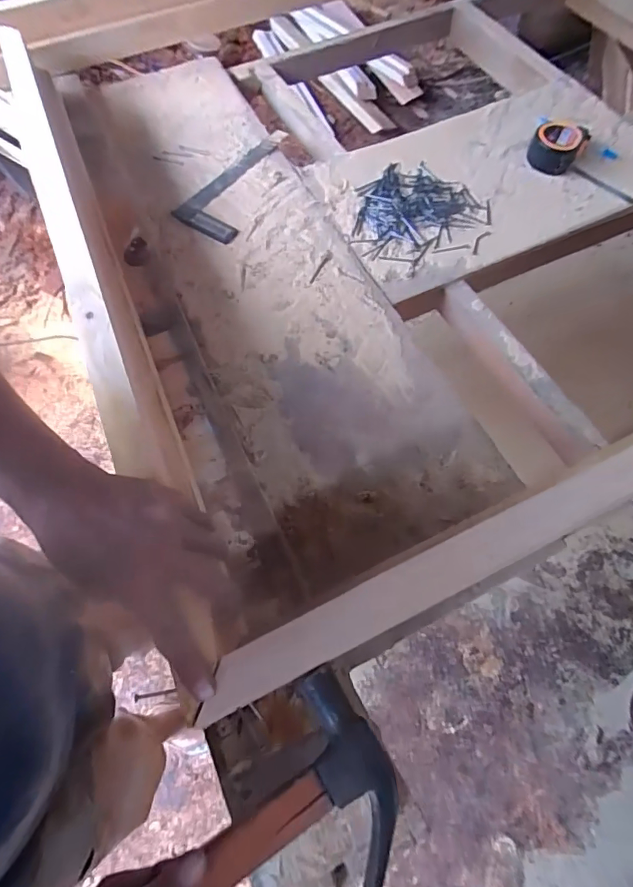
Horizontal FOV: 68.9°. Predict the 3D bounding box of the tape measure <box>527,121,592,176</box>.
[{"bbox_3d":[0.359,-0.442,0.689,0.078,0.046,0.079,23,65,12],"label":"tape measure"}]

